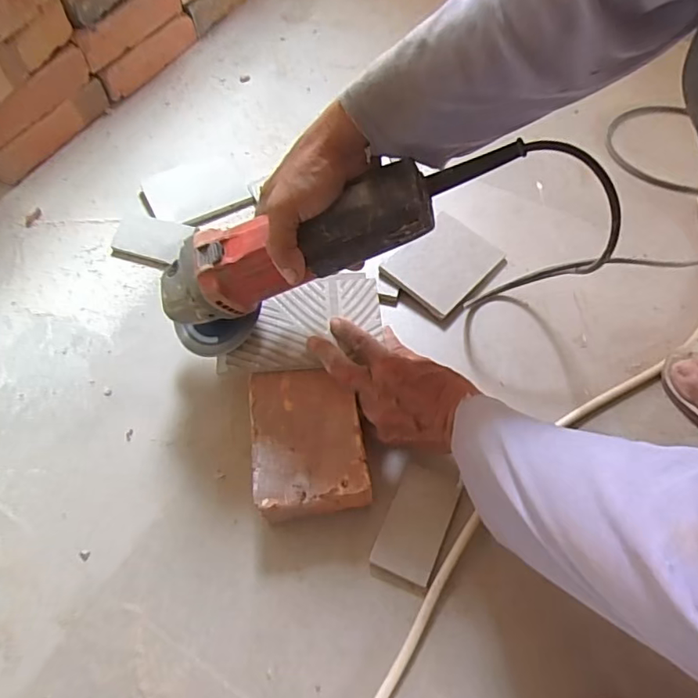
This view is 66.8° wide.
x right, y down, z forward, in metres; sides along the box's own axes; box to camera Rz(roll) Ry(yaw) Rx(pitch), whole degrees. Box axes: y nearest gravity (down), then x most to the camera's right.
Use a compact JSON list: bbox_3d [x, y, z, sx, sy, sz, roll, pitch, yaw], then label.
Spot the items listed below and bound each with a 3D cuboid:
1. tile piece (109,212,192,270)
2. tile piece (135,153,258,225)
[{"bbox_3d":[-0.230,-0.126,0.616,0.085,0.006,0.055,13,83,7],"label":"tile piece"},{"bbox_3d":[-0.192,-0.196,0.661,0.127,0.012,0.109,-22,63,-11],"label":"tile piece"}]

